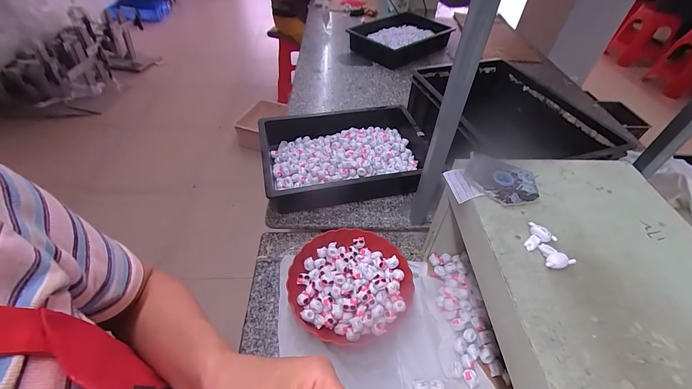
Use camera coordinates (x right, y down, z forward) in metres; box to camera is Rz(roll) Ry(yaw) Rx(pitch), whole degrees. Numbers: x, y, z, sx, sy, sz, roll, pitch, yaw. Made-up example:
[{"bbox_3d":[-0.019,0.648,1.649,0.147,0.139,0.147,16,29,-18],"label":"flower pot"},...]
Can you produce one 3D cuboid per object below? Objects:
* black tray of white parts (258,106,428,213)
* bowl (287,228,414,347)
[{"bbox_3d":[0.002,-0.114,0.866,0.447,0.103,0.322,-8,48,-10],"label":"black tray of white parts"},{"bbox_3d":[0.010,0.174,0.629,0.243,0.058,0.231,1,47,-1],"label":"bowl"}]

